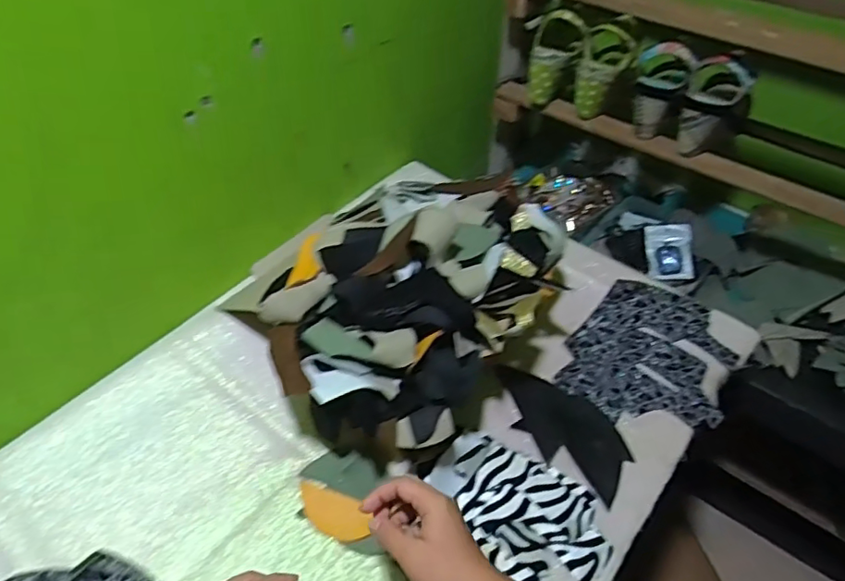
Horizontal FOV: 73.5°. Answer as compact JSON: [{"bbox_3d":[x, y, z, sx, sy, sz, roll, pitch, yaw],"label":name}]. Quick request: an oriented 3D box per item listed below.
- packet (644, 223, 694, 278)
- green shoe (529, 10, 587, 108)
[{"bbox_3d":[0.422,-0.065,0.965,0.071,0.092,0.012,-5,2,23],"label":"packet"},{"bbox_3d":[0.216,-0.377,0.921,0.078,0.136,0.072,13,49,8],"label":"green shoe"}]

